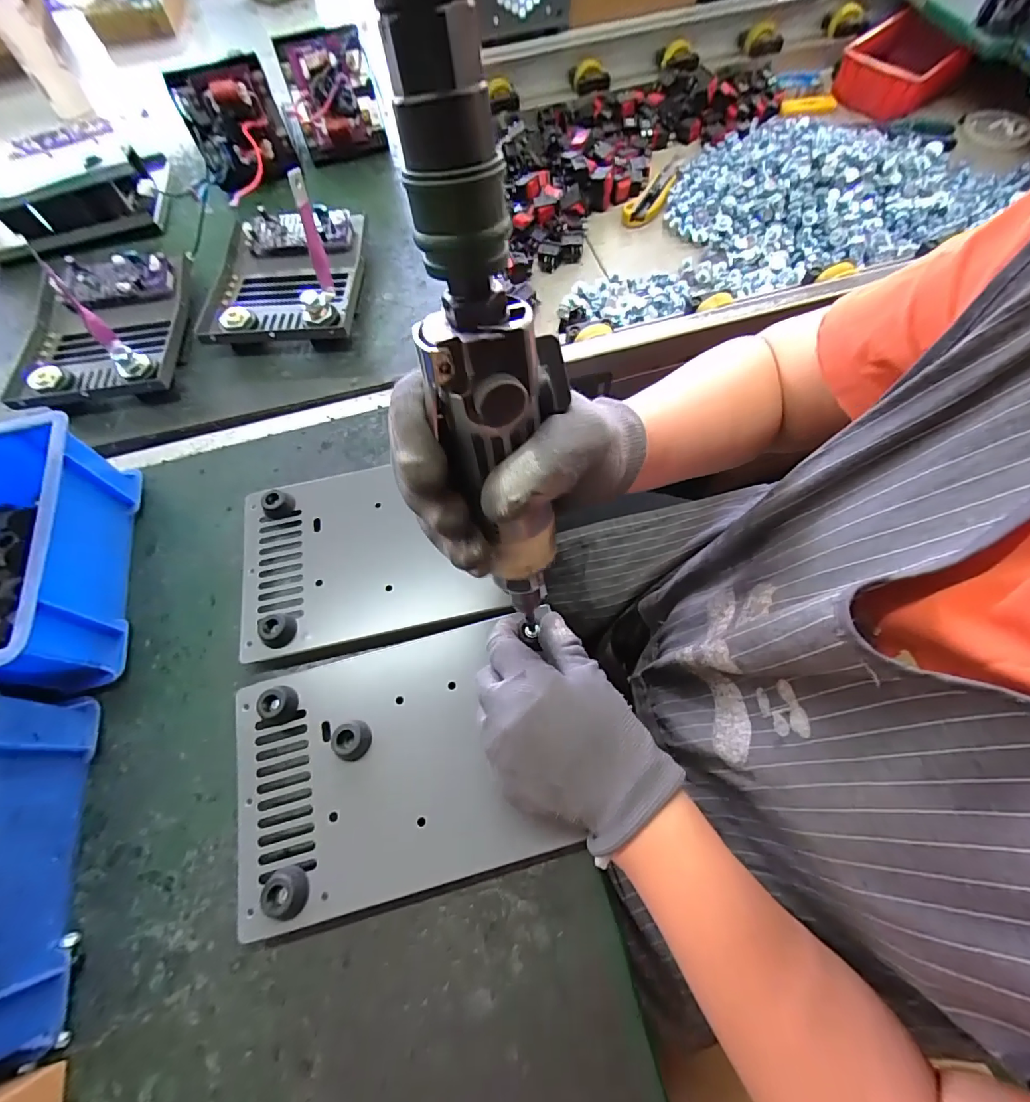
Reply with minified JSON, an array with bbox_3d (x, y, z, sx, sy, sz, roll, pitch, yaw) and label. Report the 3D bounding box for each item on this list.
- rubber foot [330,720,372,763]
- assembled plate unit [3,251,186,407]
[{"bbox_3d":[-0.107,0.124,0.307,0.021,0.015,0.024,-3,66,1],"label":"rubber foot"},{"bbox_3d":[-0.425,-0.231,0.478,0.154,0.057,0.183,-8,66,-1],"label":"assembled plate unit"}]

